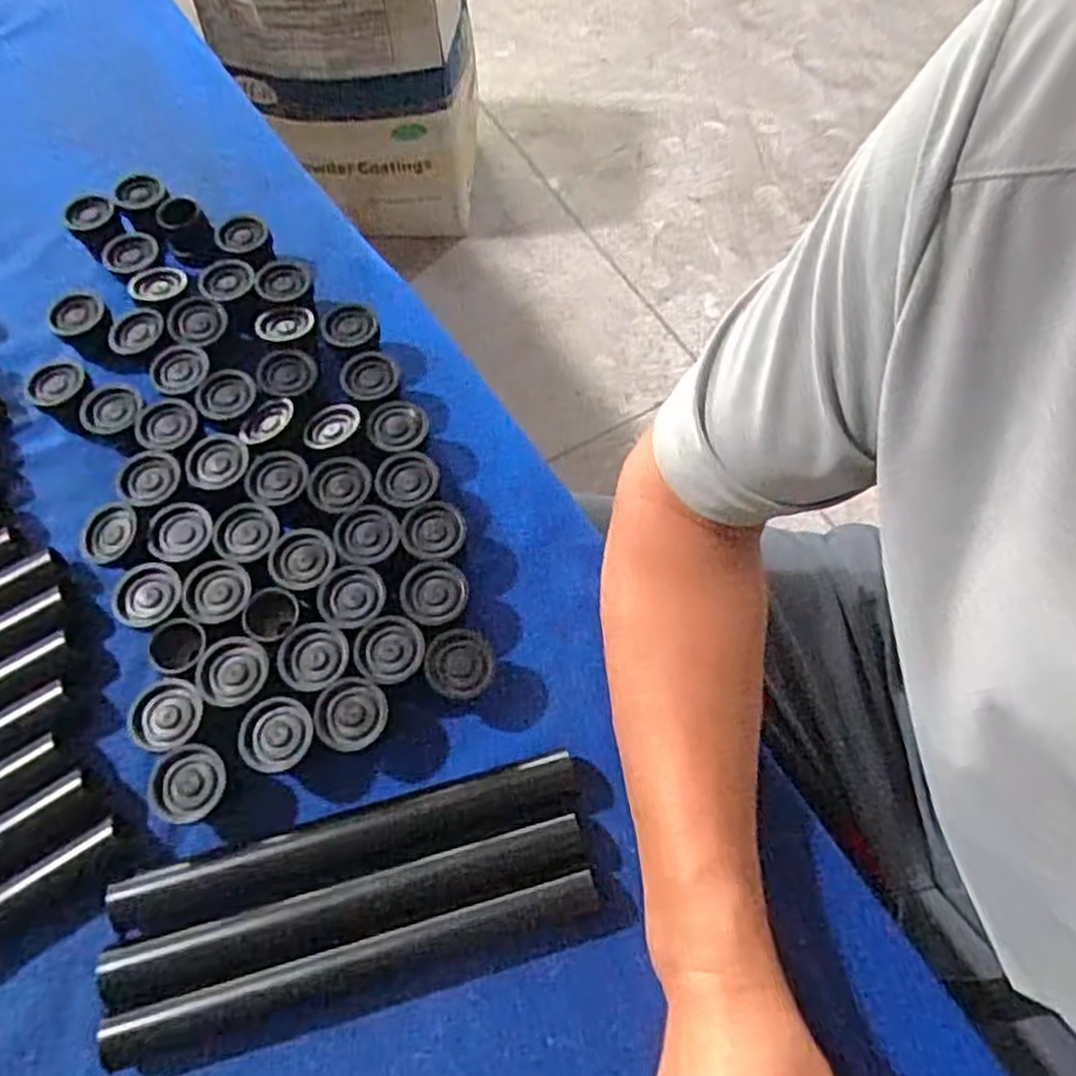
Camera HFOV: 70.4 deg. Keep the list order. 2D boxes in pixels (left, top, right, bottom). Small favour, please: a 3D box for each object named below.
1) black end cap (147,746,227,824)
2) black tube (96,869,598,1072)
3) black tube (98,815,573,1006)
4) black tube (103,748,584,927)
[{"bbox_3d":[-0.167,0.119,0.371,0.034,0.020,0.034,0,64,0],"label":"black end cap"},{"bbox_3d":[-0.081,0.195,0.350,0.221,0.025,0.022,-14,65,-7],"label":"black tube"},{"bbox_3d":[-0.085,0.171,0.354,0.218,0.019,0.025,-14,65,-6],"label":"black tube"},{"bbox_3d":[-0.089,0.146,0.369,0.218,0.021,0.023,-15,65,-7],"label":"black tube"}]

